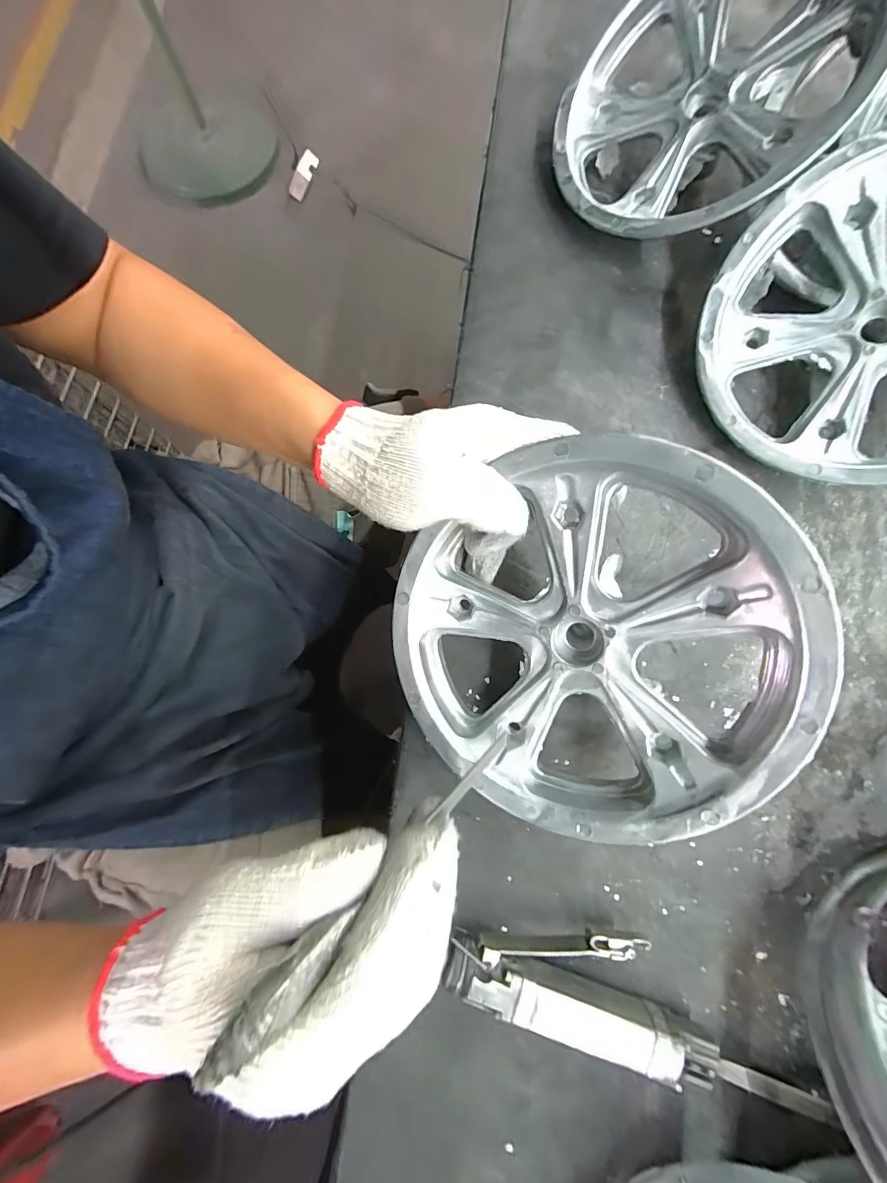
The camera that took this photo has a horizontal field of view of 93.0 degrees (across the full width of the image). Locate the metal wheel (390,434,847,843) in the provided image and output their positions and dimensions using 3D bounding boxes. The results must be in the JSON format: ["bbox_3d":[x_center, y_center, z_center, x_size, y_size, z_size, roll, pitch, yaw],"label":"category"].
[{"bbox_3d":[0.078,0.032,0.236,0.213,0.030,0.201,5,102,23],"label":"metal wheel"}]

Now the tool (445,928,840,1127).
[{"bbox_3d":[0.109,0.237,0.248,0.212,0.026,0.055,17,79,3],"label":"tool"}]

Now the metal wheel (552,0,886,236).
[{"bbox_3d":[0.192,-0.362,0.306,0.210,0.032,0.193,-2,86,30],"label":"metal wheel"}]

